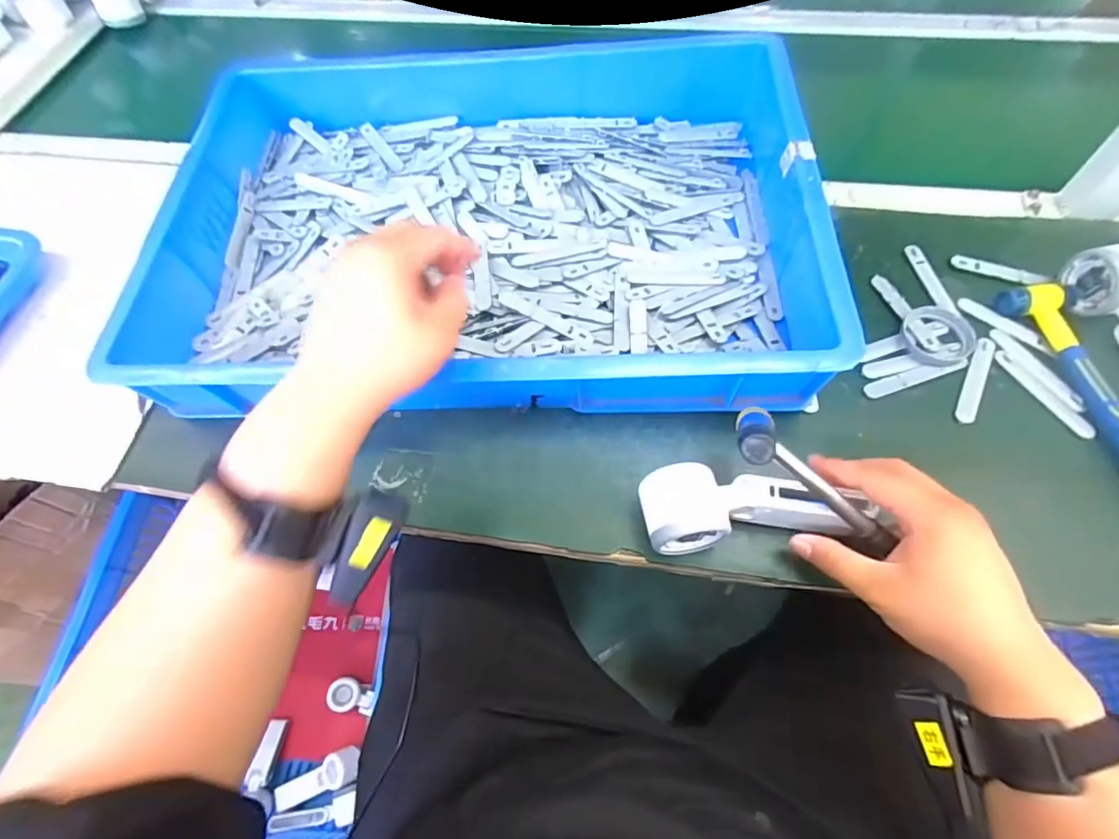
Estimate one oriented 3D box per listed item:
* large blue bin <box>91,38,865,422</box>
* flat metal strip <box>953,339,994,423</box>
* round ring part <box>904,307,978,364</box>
[{"bbox_3d":[-0.069,-0.194,0.535,0.591,0.096,0.403,-1,62,3],"label":"large blue bin"},{"bbox_3d":[0.363,-0.036,0.468,0.016,0.005,0.094,23,69,21],"label":"flat metal strip"},{"bbox_3d":[0.344,-0.078,0.486,0.061,0.011,0.063,-2,62,3],"label":"round ring part"}]

